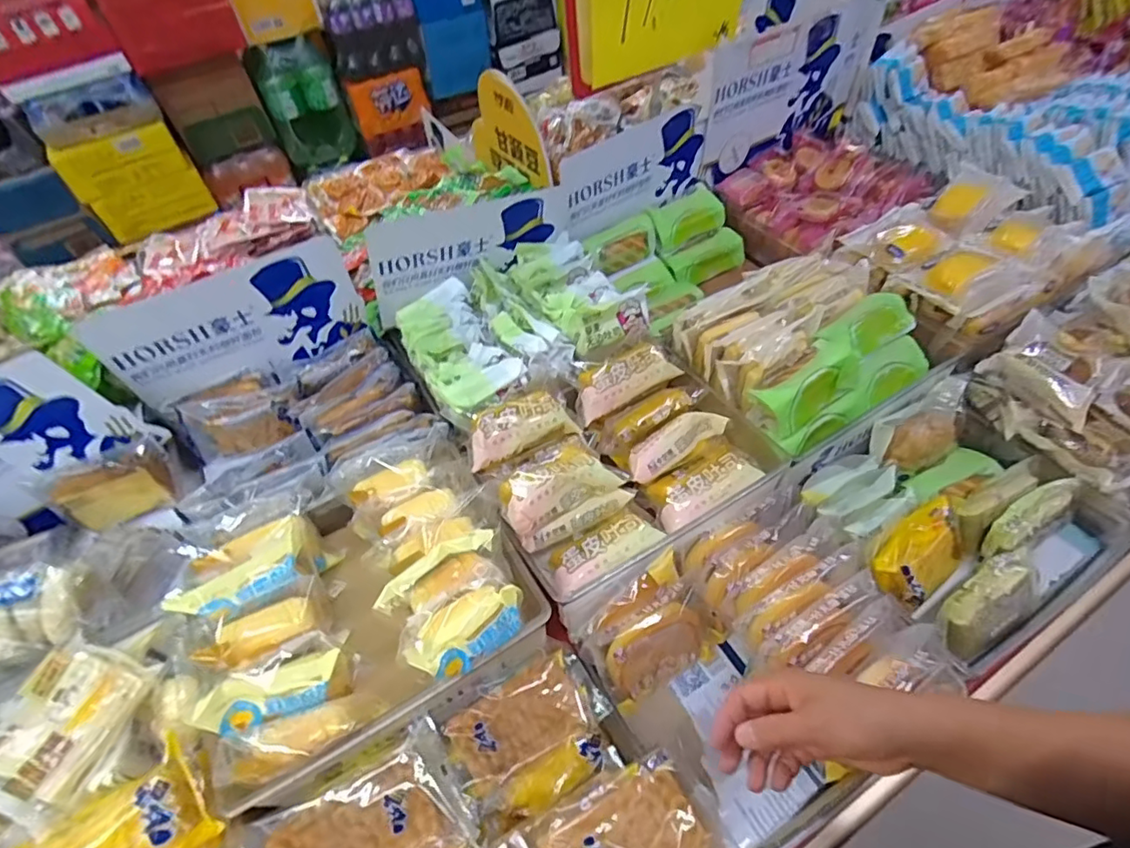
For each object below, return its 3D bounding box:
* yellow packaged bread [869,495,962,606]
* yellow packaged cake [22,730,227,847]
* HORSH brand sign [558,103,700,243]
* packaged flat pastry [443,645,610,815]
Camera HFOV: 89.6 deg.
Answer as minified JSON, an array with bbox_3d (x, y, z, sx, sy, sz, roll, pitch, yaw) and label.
[{"bbox_3d":[0.403,0.151,0.653,0.148,0.045,0.090,-32,93,-25],"label":"yellow packaged bread"},{"bbox_3d":[-0.346,0.321,0.437,0.129,0.048,0.086,-33,54,-20],"label":"yellow packaged cake"},{"bbox_3d":[0.104,-0.381,0.870,0.272,0.146,0.011,-29,60,-15],"label":"HORSH brand sign"},{"bbox_3d":[-0.031,0.295,0.542,0.142,0.021,0.113,-27,70,-23],"label":"packaged flat pastry"}]

